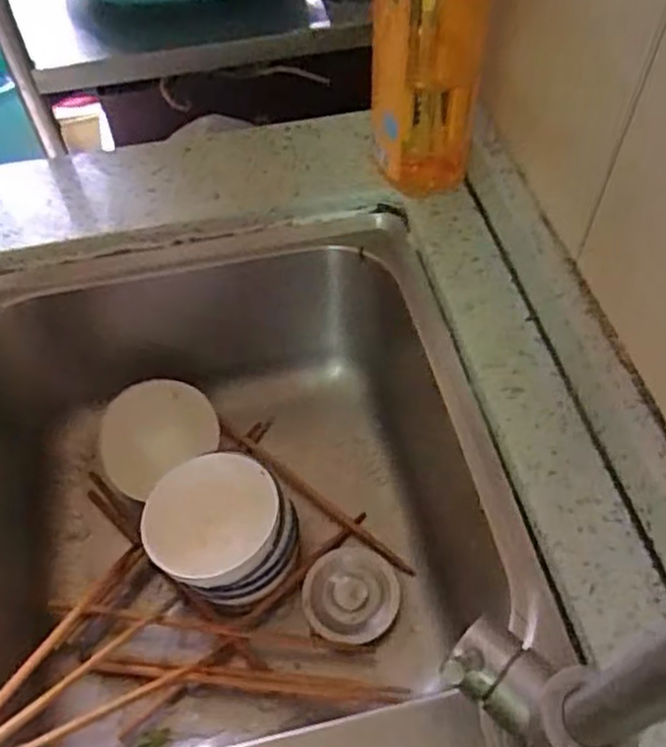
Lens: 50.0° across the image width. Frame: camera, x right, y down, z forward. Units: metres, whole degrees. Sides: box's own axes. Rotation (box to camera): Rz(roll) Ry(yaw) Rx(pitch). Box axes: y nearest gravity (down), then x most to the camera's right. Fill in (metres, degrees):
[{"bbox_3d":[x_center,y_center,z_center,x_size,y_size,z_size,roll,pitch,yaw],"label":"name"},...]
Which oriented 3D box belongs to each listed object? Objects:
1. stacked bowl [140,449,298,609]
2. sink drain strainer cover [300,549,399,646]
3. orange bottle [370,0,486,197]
[{"bbox_3d":[-0.095,0.136,0.612,0.106,0.077,0.107,-1,55,1],"label":"stacked bowl"},{"bbox_3d":[0.016,0.194,0.631,0.082,0.024,0.082,5,55,5],"label":"sink drain strainer cover"},{"bbox_3d":[0.074,-0.272,0.556,0.093,0.248,0.094,5,55,6],"label":"orange bottle"}]

